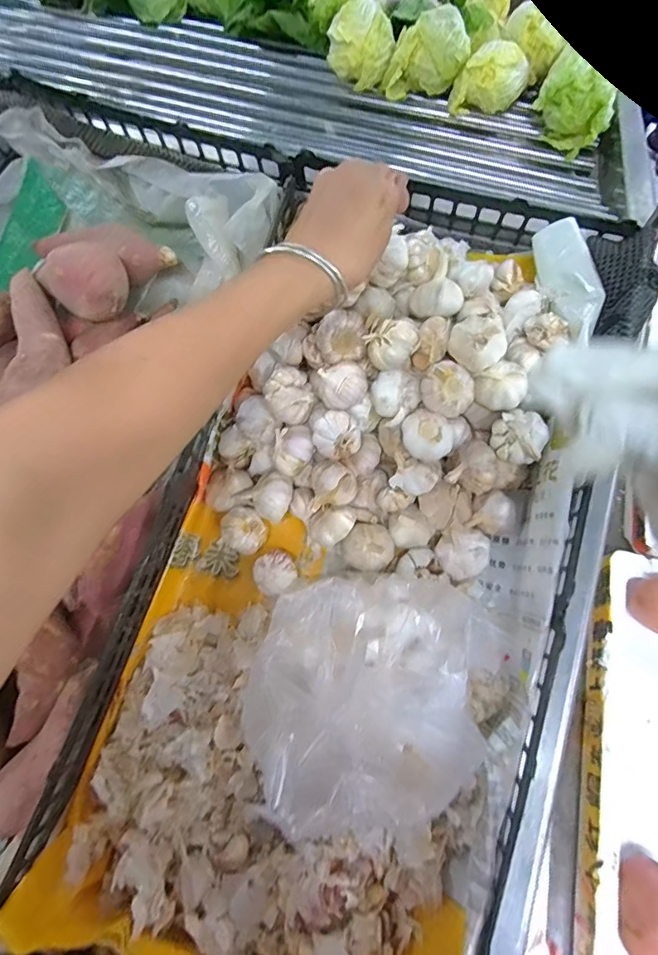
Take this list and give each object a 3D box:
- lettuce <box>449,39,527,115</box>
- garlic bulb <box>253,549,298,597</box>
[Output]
[{"bbox_3d":[0.268,-0.666,0.800,0.117,0.089,0.083,-37,72,-14],"label":"lettuce"},{"bbox_3d":[-0.056,0.101,0.494,0.043,0.040,0.043,0,67,0],"label":"garlic bulb"}]

